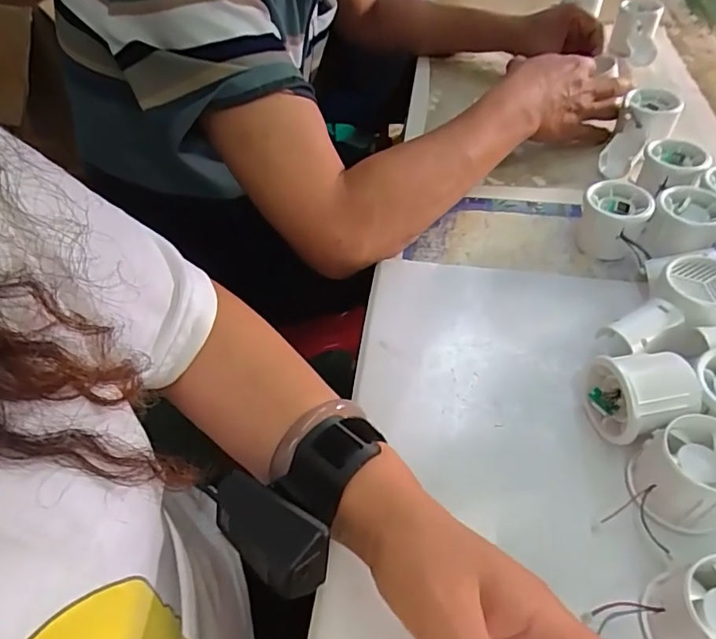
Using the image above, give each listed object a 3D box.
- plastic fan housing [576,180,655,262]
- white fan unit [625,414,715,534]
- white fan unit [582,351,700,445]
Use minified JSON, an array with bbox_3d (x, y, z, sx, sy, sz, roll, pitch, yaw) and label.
[{"bbox_3d":[0.234,-0.091,0.487,0.057,0.052,0.058,21,53,19],"label":"plastic fan housing"},{"bbox_3d":[0.203,0.091,0.321,0.055,0.047,0.058,-1,49,1],"label":"white fan unit"},{"bbox_3d":[0.191,0.054,0.355,0.058,0.046,0.052,-2,49,0],"label":"white fan unit"}]

